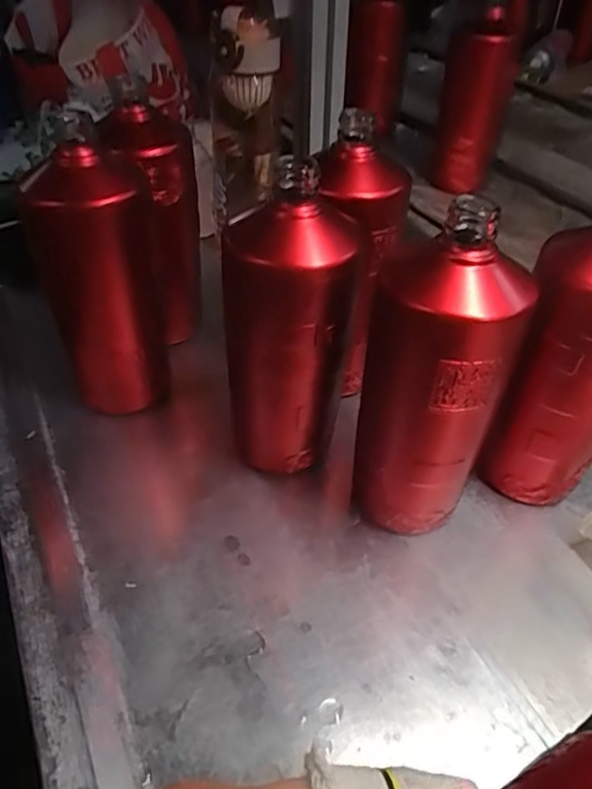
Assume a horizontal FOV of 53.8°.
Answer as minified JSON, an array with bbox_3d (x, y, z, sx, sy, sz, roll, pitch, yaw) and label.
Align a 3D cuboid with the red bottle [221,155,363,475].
[{"bbox_3d":[-0.011,-0.029,0.382,0.067,0.209,0.061,-4,41,-9],"label":"red bottle"}]

